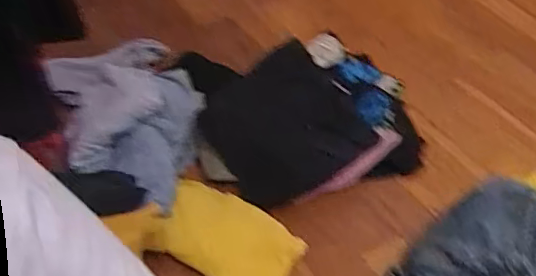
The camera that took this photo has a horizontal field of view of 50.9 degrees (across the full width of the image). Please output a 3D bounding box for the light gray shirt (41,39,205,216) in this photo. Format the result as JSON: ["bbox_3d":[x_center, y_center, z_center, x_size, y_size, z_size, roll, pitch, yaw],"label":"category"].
[{"bbox_3d":[-0.266,-0.056,1.084,0.255,0.090,0.395,-15,53,-19],"label":"light gray shirt"}]

